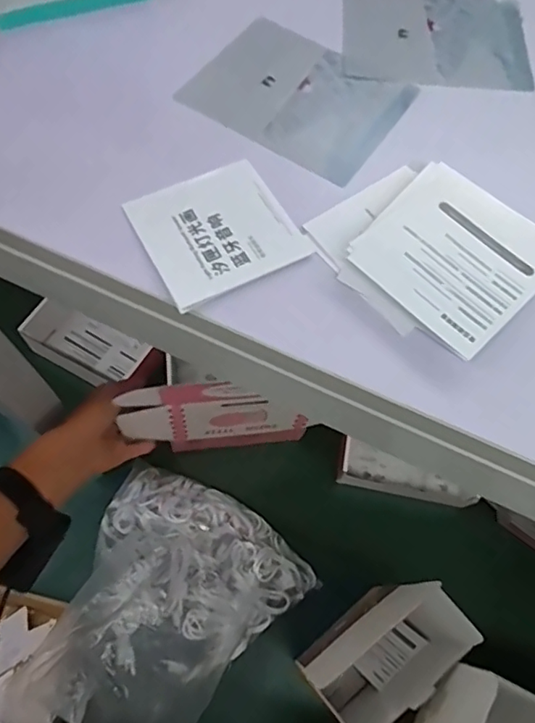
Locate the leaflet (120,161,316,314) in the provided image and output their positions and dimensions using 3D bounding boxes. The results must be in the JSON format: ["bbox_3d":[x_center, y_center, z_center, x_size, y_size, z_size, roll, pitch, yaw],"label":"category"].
[{"bbox_3d":[-0.024,-0.063,0.254,0.067,0.005,0.065,-27,69,-13],"label":"leaflet"}]

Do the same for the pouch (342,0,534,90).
[{"bbox_3d":[0.098,-0.193,0.320,0.106,0.005,0.084,2,66,-2],"label":"pouch"}]

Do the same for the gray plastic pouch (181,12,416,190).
[{"bbox_3d":[0.016,-0.144,0.293,0.106,0.004,0.079,31,70,11],"label":"gray plastic pouch"}]

